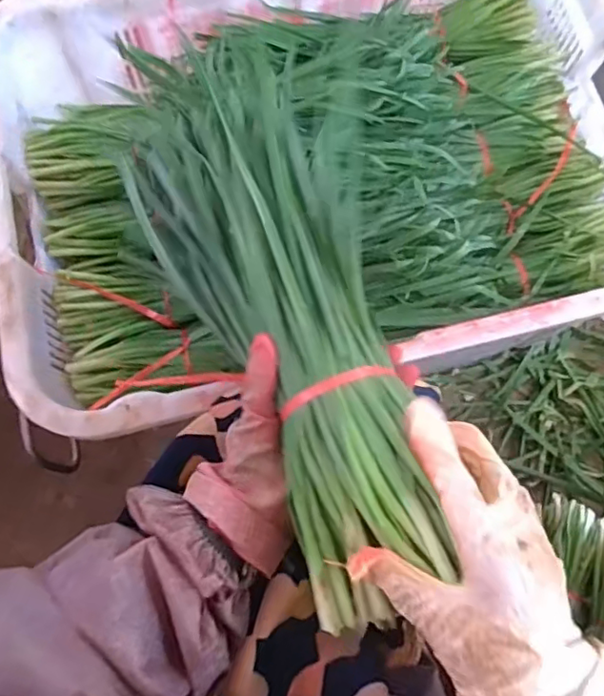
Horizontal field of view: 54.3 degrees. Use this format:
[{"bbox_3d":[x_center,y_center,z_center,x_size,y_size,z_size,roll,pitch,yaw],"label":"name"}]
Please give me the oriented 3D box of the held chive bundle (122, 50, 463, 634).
[{"bbox_3d":[-0.009,-0.030,0.381,0.128,0.079,0.381,-20,64,-6],"label":"held chive bundle"}]

